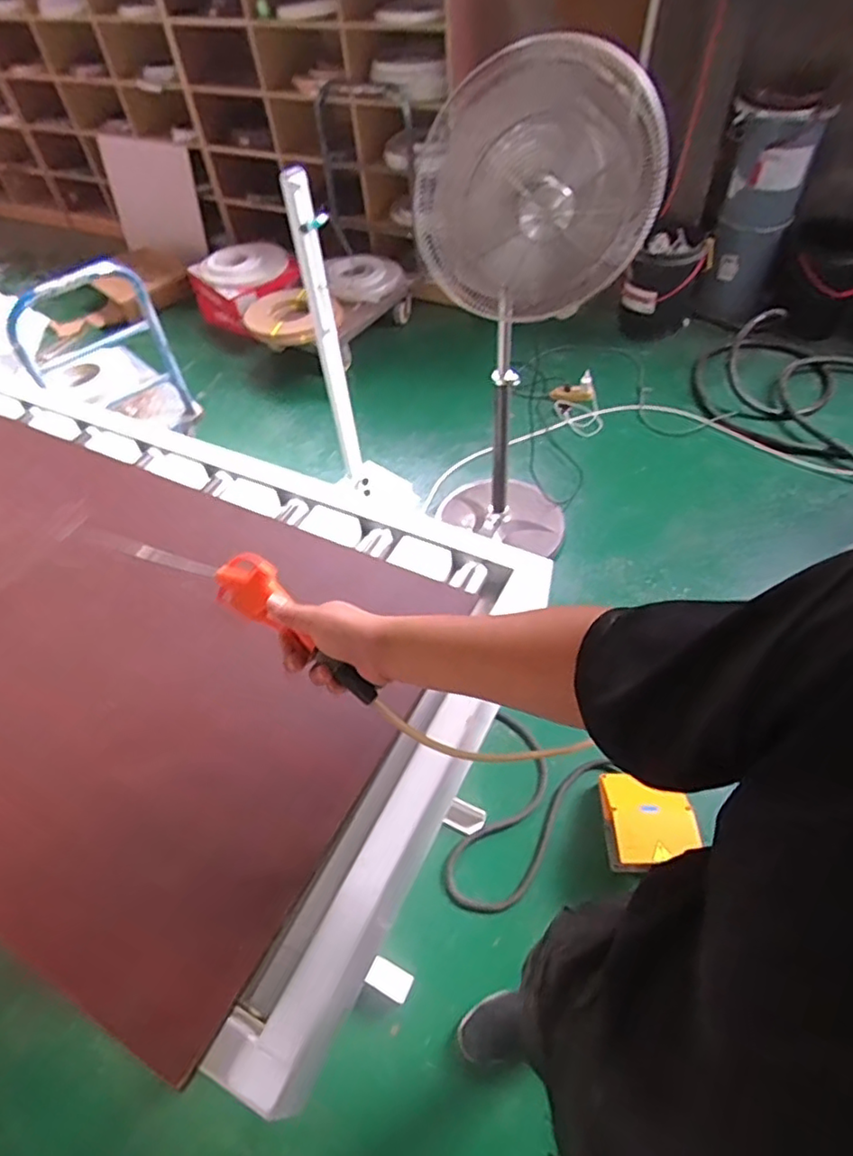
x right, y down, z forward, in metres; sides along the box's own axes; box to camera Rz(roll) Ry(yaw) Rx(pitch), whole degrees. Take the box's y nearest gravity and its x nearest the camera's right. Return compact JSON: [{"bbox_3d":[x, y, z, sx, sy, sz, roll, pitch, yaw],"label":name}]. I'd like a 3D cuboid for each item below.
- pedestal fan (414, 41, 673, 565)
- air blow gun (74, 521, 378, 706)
[{"bbox_3d":[0.263,-0.549,1.641,0.490,1.279,0.448,8,53,11],"label":"pedestal fan"},{"bbox_3d":[-0.211,0.002,0.653,0.400,0.046,0.055,25,57,19],"label":"air blow gun"}]

